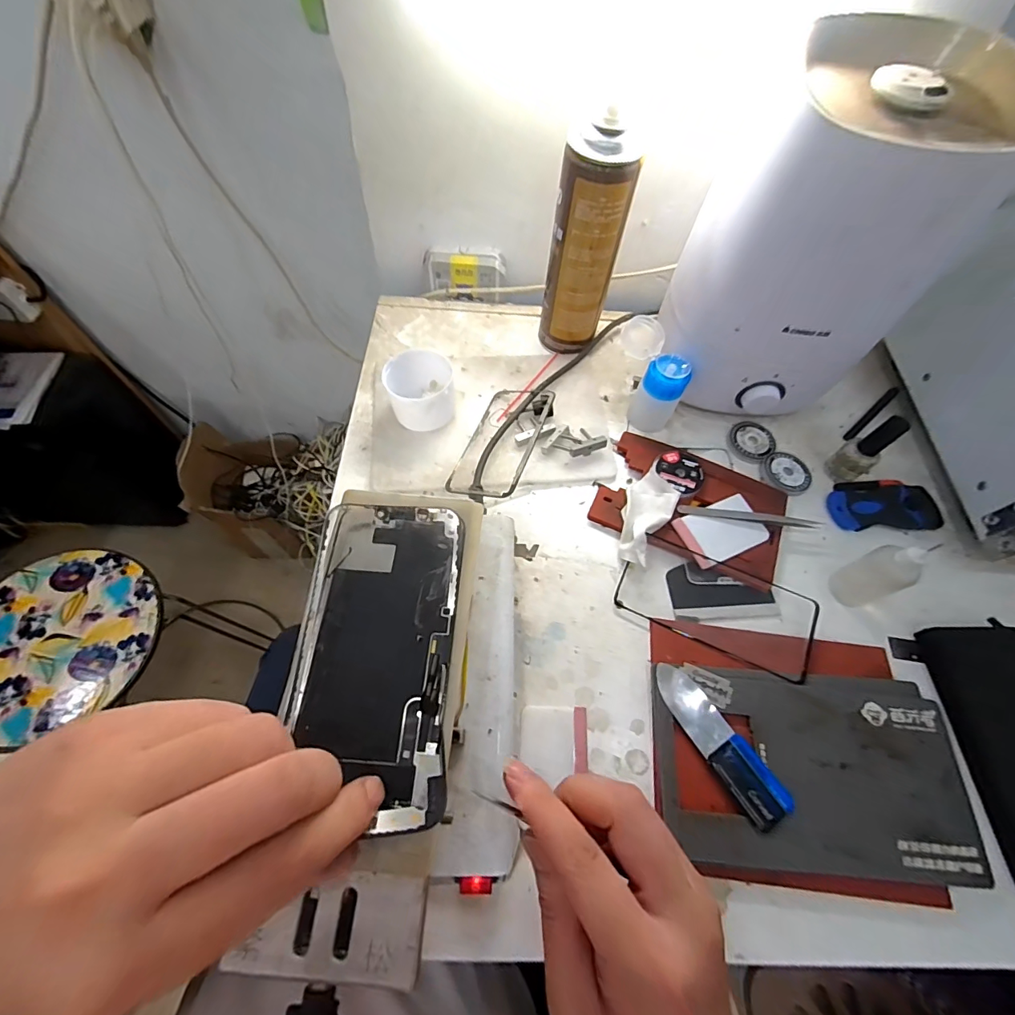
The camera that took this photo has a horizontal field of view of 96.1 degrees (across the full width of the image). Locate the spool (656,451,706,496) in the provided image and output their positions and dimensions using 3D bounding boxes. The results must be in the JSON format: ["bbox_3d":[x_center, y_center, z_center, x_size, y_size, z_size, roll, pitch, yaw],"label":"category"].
[{"bbox_3d":[0.168,-0.033,0.444,0.045,0.014,0.046,1,62,-3],"label":"spool"}]

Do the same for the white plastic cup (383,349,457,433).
[{"bbox_3d":[-0.083,-0.114,0.454,0.066,0.052,0.070,1,62,-3],"label":"white plastic cup"}]

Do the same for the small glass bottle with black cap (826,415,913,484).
[{"bbox_3d":[0.339,-0.056,0.432,0.026,0.077,0.033,-31,68,-18],"label":"small glass bottle with black cap"}]

